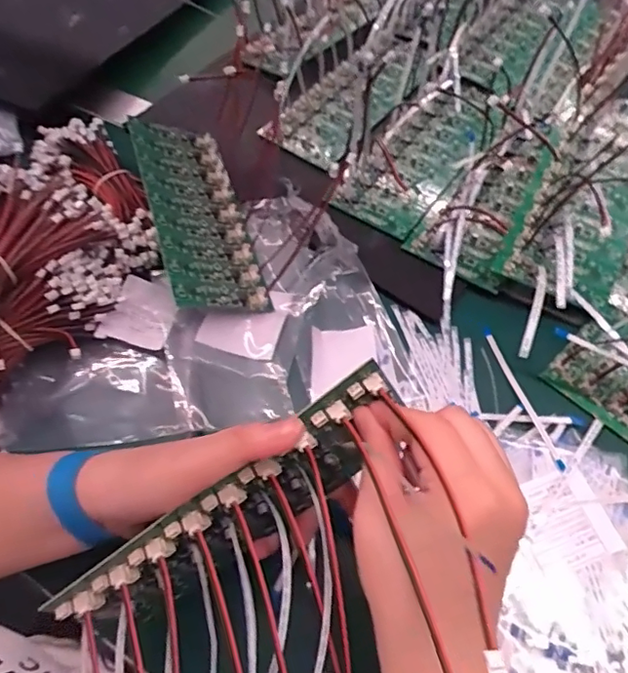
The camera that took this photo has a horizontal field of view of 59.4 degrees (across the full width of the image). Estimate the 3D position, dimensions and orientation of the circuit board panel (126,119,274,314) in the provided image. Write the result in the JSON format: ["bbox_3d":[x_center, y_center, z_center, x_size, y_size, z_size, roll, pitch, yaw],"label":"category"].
[{"bbox_3d":[-0.097,-0.102,0.453,0.077,0.011,0.195,-2,60,-34],"label":"circuit board panel"}]

